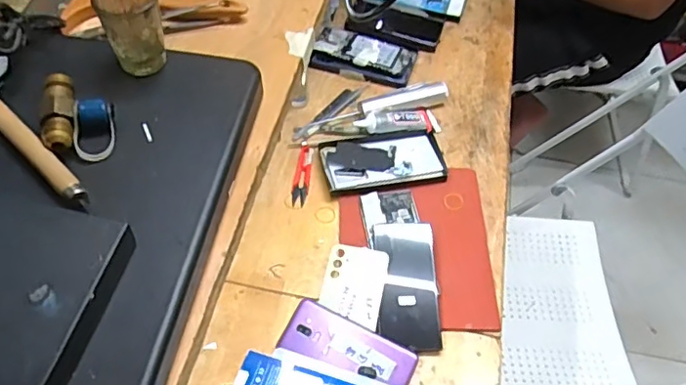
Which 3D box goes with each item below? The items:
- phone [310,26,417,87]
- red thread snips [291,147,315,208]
[{"bbox_3d":[0.036,-0.234,0.969,0.167,0.017,0.095,13,54,7],"label":"phone"},{"bbox_3d":[-0.059,-0.027,0.839,0.024,0.014,0.098,6,54,2],"label":"red thread snips"}]

